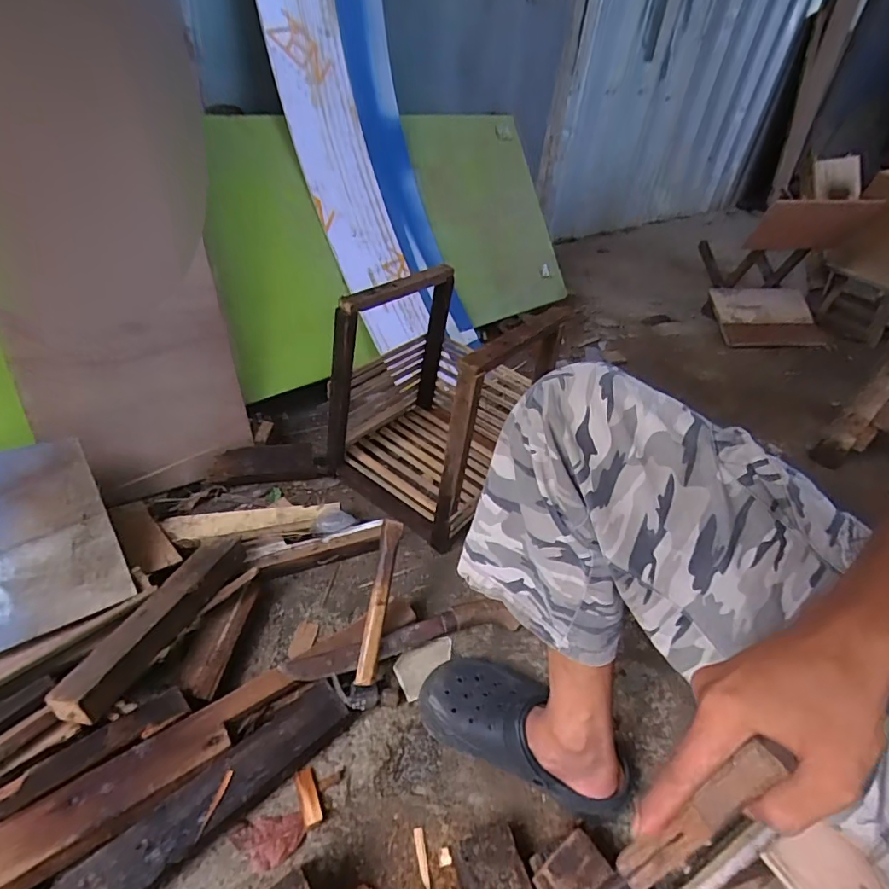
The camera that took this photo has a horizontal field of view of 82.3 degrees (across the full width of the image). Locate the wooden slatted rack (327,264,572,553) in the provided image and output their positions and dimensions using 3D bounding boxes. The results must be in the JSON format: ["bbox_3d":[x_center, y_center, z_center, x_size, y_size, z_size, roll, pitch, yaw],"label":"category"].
[{"bbox_3d":[-0.006,-0.084,0.933,0.304,0.373,0.314,30,44,25],"label":"wooden slatted rack"}]

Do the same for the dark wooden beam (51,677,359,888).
[{"bbox_3d":[-0.248,0.393,0.572,0.072,0.052,0.313,35,46,30],"label":"dark wooden beam"}]

